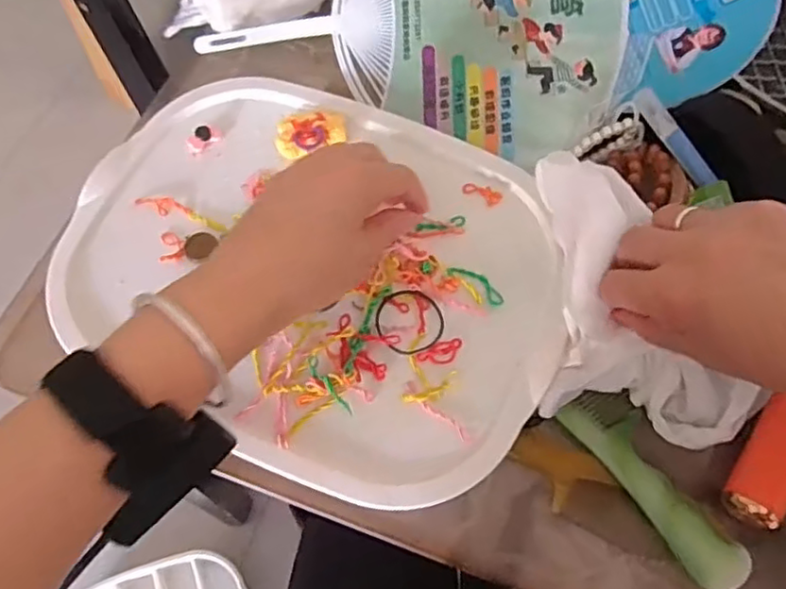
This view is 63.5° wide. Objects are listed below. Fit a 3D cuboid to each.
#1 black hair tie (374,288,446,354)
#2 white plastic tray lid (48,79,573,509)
[{"bbox_3d":[0.011,0.016,0.388,0.040,0.004,0.040,1,66,-3],"label":"black hair tie"},{"bbox_3d":[-0.049,-0.017,0.400,0.306,0.026,0.238,23,66,7],"label":"white plastic tray lid"}]

